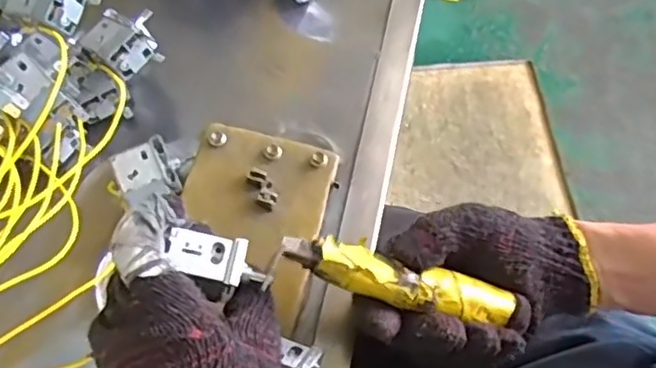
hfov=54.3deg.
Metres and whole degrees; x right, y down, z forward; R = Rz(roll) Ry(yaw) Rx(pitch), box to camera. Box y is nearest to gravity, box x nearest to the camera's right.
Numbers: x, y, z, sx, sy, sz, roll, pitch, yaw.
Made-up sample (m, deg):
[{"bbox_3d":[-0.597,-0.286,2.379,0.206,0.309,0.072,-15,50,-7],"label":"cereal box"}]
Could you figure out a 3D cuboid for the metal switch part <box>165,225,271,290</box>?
[{"bbox_3d":[-0.055,0.039,0.327,0.057,0.015,0.024,21,61,-15],"label":"metal switch part"}]

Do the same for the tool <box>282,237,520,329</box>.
[{"bbox_3d":[0.041,0.053,0.353,0.134,0.013,0.023,17,61,-12],"label":"tool"}]

